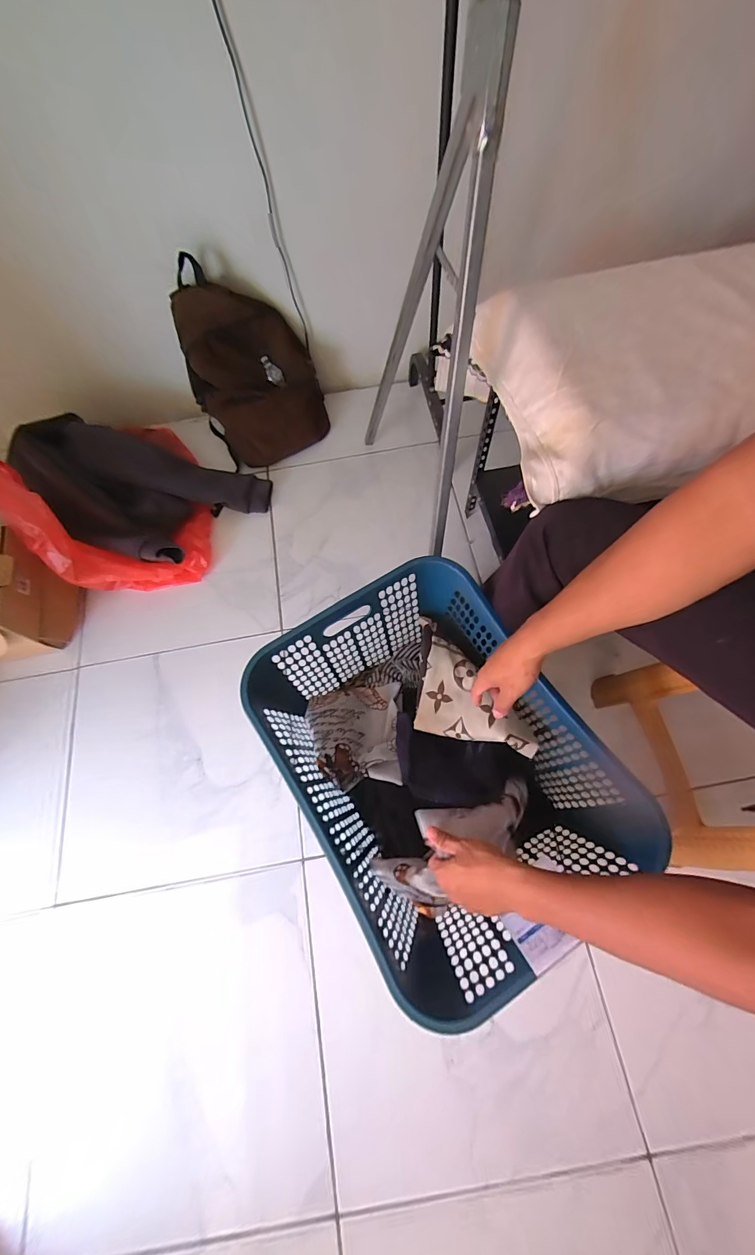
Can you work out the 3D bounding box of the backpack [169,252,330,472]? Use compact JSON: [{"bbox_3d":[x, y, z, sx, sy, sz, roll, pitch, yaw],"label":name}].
[{"bbox_3d":[-0.308,-0.642,1.078,0.323,0.368,0.207,-24,69,-6],"label":"backpack"}]

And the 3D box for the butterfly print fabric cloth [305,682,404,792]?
[{"bbox_3d":[-0.037,0.195,0.812,0.187,0.124,0.215,-11,68,-1],"label":"butterfly print fabric cloth"}]

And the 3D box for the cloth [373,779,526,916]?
[{"bbox_3d":[0.126,0.313,0.637,0.269,0.116,0.111,-28,70,-15],"label":"cloth"}]

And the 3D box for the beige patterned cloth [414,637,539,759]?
[{"bbox_3d":[0.175,0.114,0.726,0.197,0.028,0.165,7,75,27],"label":"beige patterned cloth"}]

